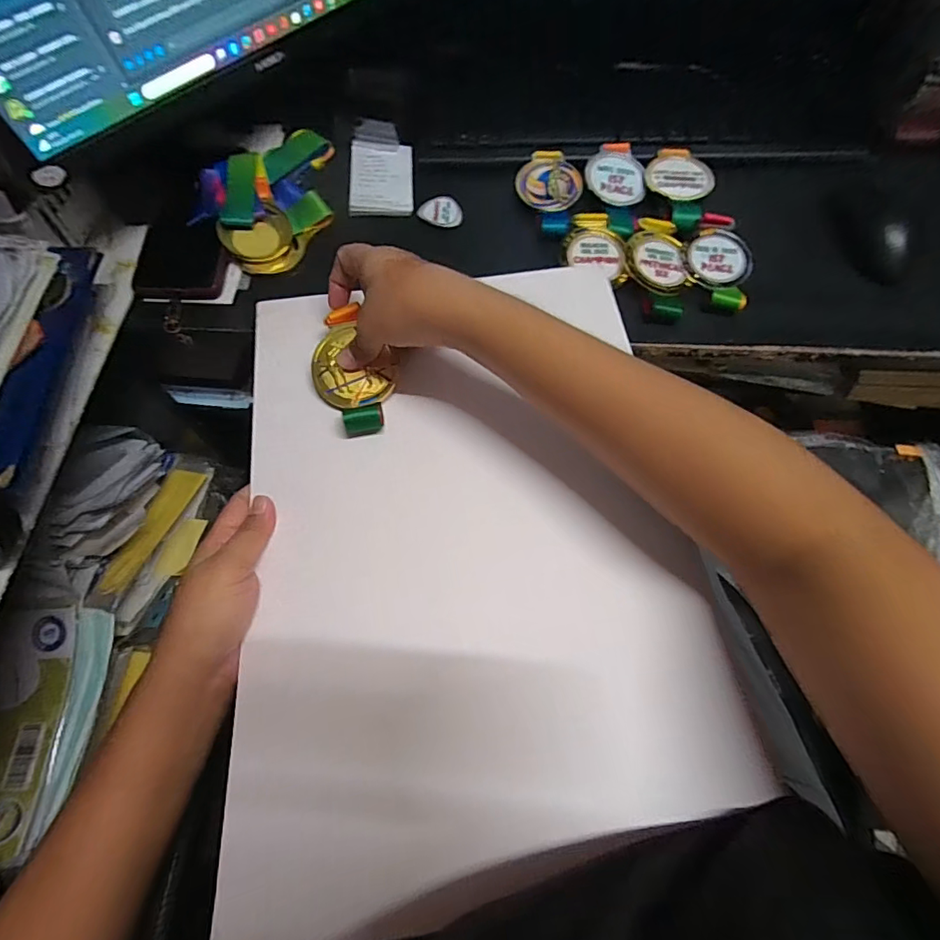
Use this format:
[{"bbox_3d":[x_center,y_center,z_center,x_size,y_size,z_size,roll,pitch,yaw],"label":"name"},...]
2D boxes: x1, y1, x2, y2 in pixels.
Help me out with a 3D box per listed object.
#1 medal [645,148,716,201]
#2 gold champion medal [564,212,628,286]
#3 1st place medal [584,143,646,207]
[{"bbox_3d":[0.201,-0.285,0.466,0.055,0.004,0.065,-30,68,-12],"label":"medal"},{"bbox_3d":[0.111,-0.198,0.429,0.053,0.007,0.071,2,74,2],"label":"gold champion medal"},{"bbox_3d":[0.141,-0.289,0.472,0.056,0.004,0.067,-11,79,-4],"label":"1st place medal"}]

